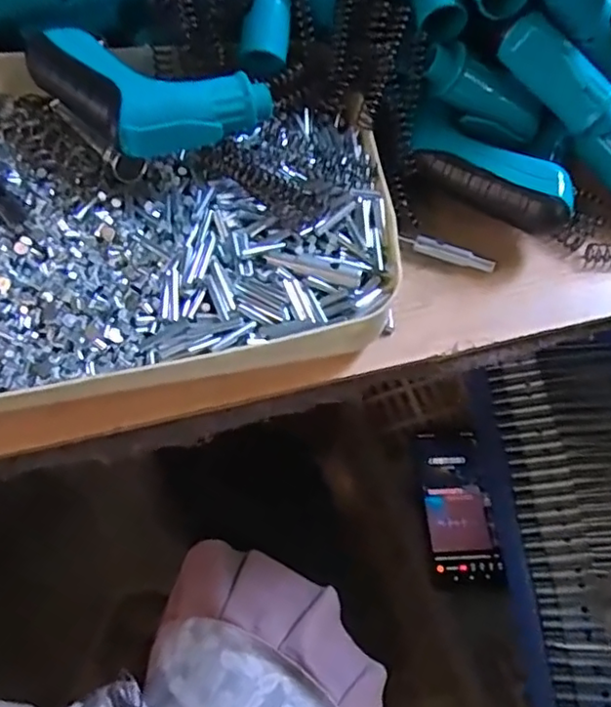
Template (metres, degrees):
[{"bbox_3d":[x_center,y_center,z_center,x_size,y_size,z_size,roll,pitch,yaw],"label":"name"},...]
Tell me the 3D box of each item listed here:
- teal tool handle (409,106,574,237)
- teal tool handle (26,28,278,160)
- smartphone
[{"bbox_3d":[0.110,-0.109,0.368,0.106,0.022,0.045,30,64,16],"label":"teal tool handle"},{"bbox_3d":[-0.091,-0.155,0.340,0.123,0.029,0.082,41,68,21],"label":"teal tool handle"},{"bbox_3d":[0.155,0.154,0.612,0.067,0.015,0.155,2,62,-5],"label":"smartphone"}]

